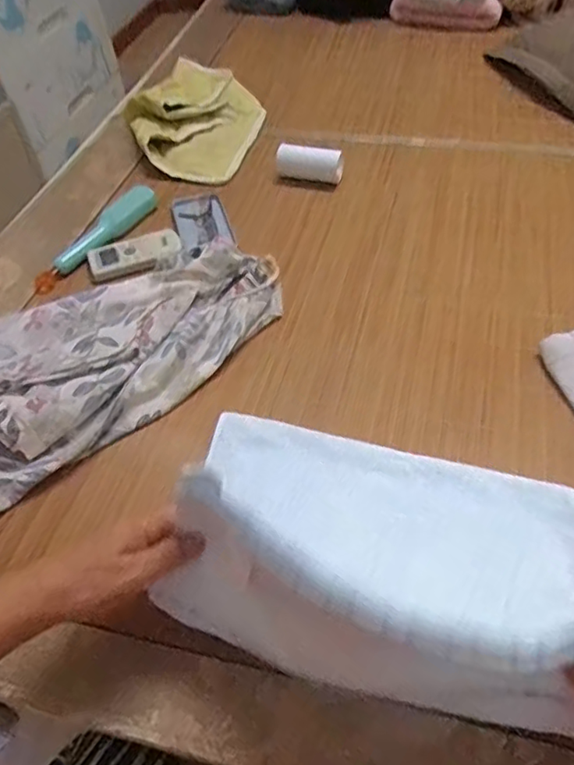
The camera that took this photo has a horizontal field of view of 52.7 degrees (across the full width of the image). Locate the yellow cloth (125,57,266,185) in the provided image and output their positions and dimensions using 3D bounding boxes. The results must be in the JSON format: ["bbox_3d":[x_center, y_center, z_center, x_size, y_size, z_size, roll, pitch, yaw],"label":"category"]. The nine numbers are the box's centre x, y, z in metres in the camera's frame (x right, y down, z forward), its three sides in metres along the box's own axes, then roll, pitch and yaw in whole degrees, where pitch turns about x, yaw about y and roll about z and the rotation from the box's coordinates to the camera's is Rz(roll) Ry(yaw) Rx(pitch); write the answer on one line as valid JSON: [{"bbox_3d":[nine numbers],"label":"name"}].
[{"bbox_3d":[-0.159,-0.478,1.050,0.233,0.046,0.369,-17,50,-10],"label":"yellow cloth"}]

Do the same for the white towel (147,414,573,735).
[{"bbox_3d":[0.068,0.100,0.446,0.331,0.151,0.217,11,51,14],"label":"white towel"}]

